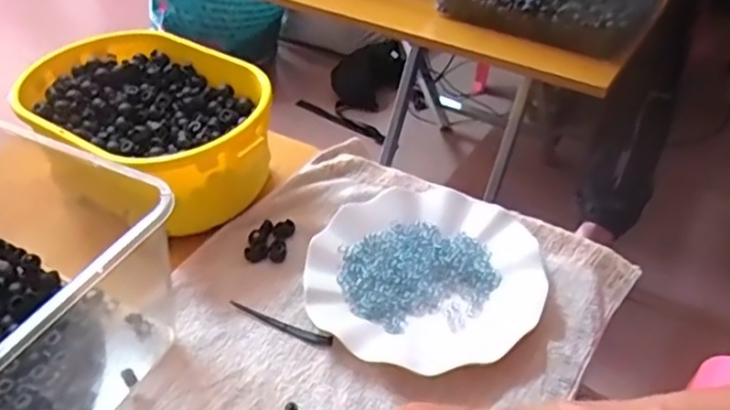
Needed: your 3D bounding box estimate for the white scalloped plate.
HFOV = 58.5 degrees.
[{"bbox_3d":[0.050,0.053,0.525,0.185,0.028,0.169,0,42,2],"label":"white scalloped plate"}]

